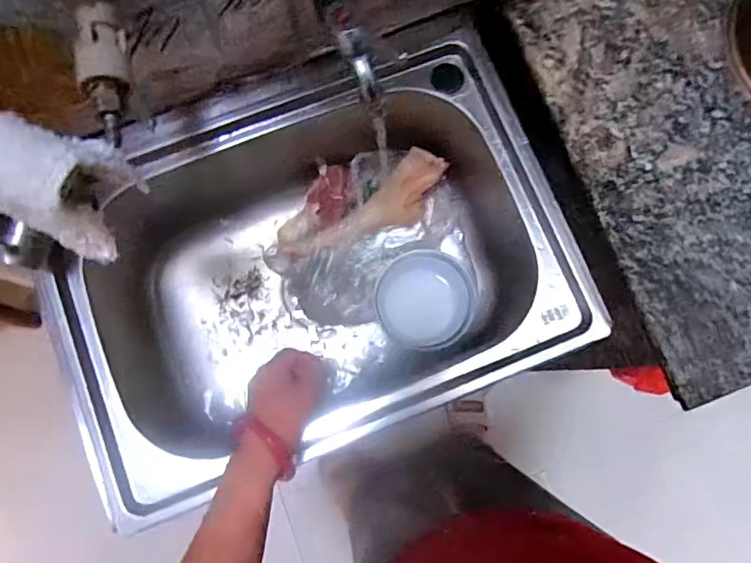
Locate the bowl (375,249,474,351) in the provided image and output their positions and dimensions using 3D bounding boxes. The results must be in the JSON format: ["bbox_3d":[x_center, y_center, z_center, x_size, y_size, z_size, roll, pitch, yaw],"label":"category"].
[{"bbox_3d":[0.063,0.025,0.683,0.116,0.056,0.127,1,80,-3],"label":"bowl"}]

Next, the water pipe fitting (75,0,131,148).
[{"bbox_3d":[-0.194,-0.150,0.378,0.029,0.024,0.106,-9,80,-5],"label":"water pipe fitting"}]

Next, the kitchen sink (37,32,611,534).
[{"bbox_3d":[-0.071,-0.005,0.638,0.533,0.188,0.354,-21,81,-7],"label":"kitchen sink"}]

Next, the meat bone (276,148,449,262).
[{"bbox_3d":[-0.025,-0.110,0.712,0.230,0.070,0.104,-18,81,-6],"label":"meat bone"}]

